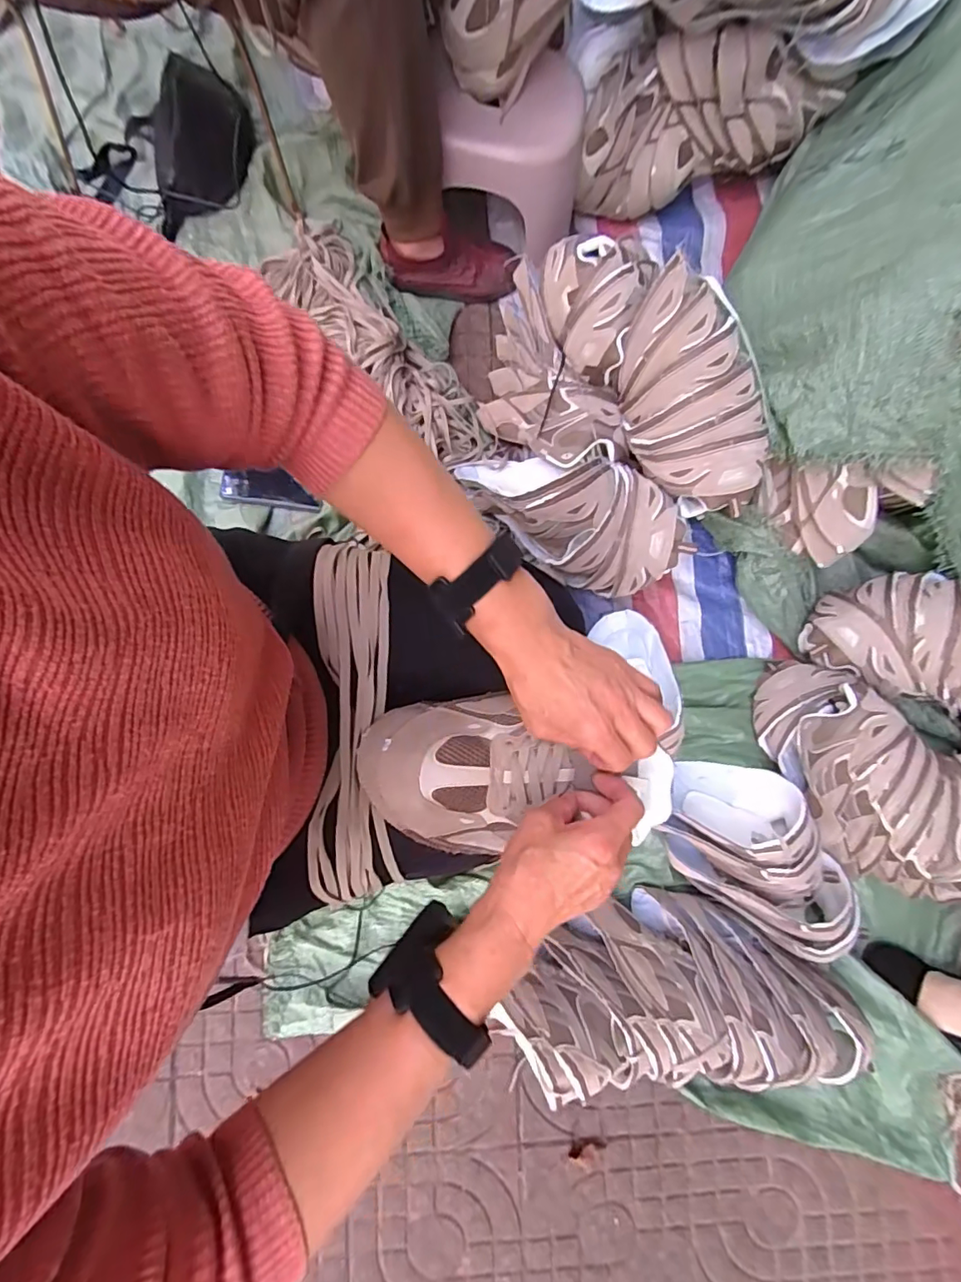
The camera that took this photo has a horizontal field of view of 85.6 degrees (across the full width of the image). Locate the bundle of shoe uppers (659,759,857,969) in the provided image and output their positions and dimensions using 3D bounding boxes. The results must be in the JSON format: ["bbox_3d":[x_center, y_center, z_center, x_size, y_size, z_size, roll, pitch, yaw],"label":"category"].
[{"bbox_3d":[0.405,0.292,0.747,0.258,0.148,0.206,34,81,-1],"label":"bundle of shoe uppers"}]

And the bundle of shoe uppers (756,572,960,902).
[{"bbox_3d":[0.604,0.113,0.736,0.297,0.155,0.420,33,81,-1],"label":"bundle of shoe uppers"}]

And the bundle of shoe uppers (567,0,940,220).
[{"bbox_3d":[0.388,-0.915,0.770,0.447,0.326,0.276,-3,83,-6],"label":"bundle of shoe uppers"}]

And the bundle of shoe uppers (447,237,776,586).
[{"bbox_3d":[0.183,-0.309,0.750,0.363,0.251,0.438,11,82,-4],"label":"bundle of shoe uppers"}]

